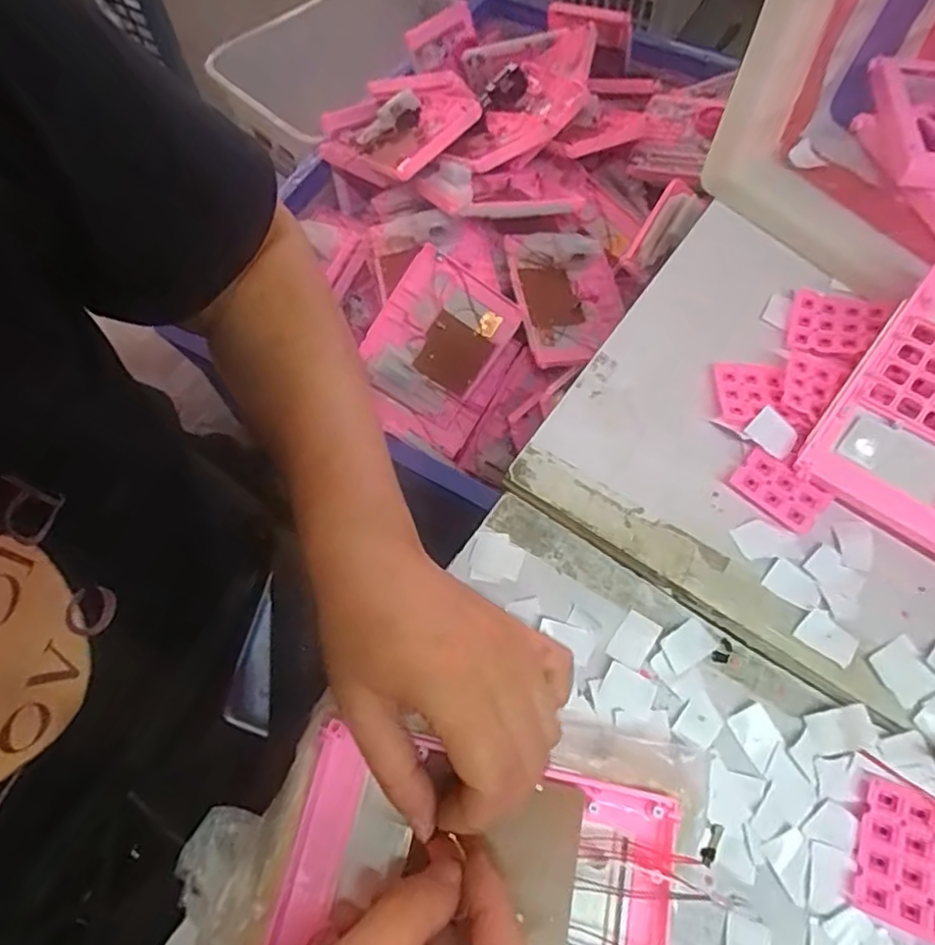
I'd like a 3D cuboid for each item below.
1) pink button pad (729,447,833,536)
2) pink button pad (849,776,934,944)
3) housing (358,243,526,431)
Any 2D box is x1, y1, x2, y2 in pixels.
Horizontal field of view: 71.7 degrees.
[{"bbox_3d":[0.180,0.011,0.374,0.050,0.009,0.030,38,71,18],"label":"pink button pad"},{"bbox_3d":[0.211,0.183,0.304,0.048,0.006,0.059,20,67,11],"label":"pink button pad"},{"bbox_3d":[-0.035,-0.146,0.721,0.133,0.031,0.161,32,101,-11],"label":"housing"}]

